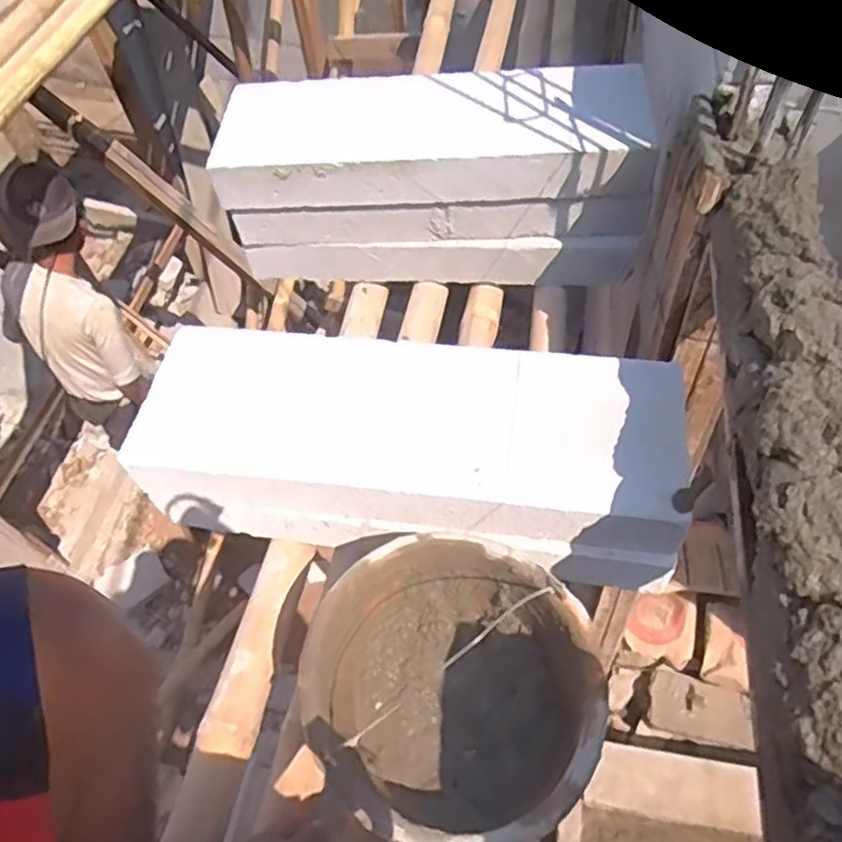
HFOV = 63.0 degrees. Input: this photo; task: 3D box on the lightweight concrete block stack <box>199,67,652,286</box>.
[{"bbox_3d":[0.021,-0.362,1.016,0.582,0.220,0.203,2,56,5],"label":"lightweight concrete block stack"}]

